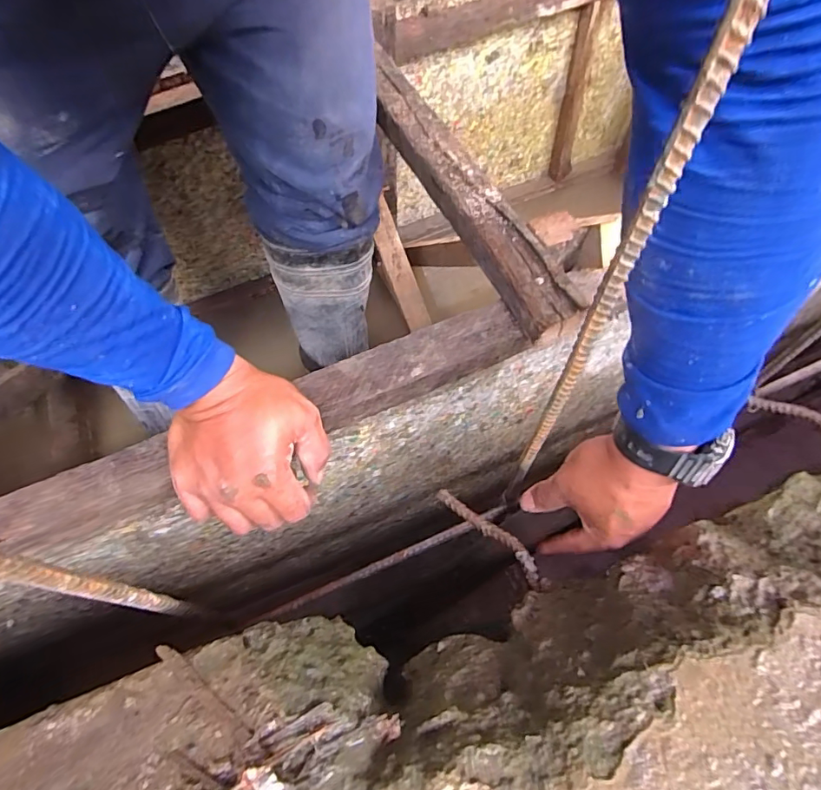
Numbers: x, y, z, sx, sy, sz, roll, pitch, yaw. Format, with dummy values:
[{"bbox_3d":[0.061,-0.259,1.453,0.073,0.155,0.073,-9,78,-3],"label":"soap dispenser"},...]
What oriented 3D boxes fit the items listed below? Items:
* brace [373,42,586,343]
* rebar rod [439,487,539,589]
[{"bbox_3d":[0.039,-0.230,0.507,0.050,0.038,0.440,-23,62,-8],"label":"brace"},{"bbox_3d":[0.071,0.121,0.427,0.021,0.010,0.115,-40,66,-16],"label":"rebar rod"}]

